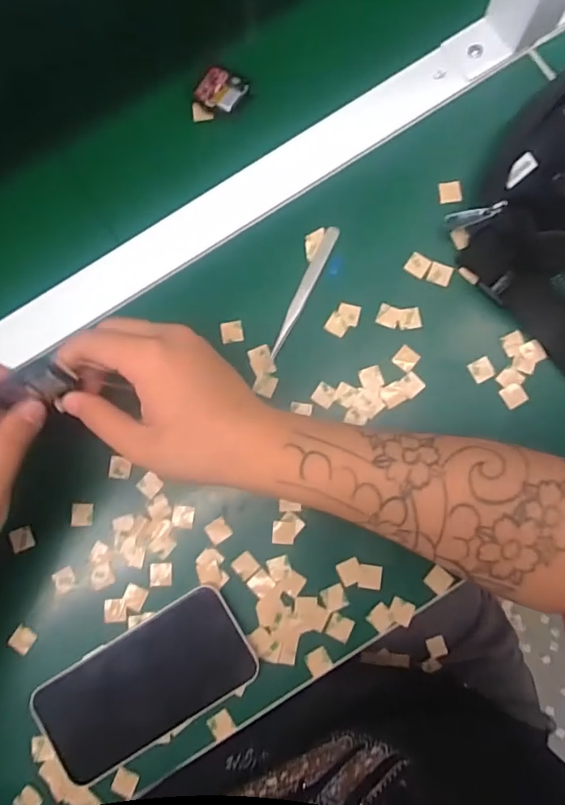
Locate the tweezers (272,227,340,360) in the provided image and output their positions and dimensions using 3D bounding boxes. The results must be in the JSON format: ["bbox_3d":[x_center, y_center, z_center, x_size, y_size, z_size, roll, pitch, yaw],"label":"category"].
[{"bbox_3d":[0.016,-0.082,0.377,0.010,0.006,0.106,24,85,6],"label":"tweezers"}]

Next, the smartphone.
[{"bbox_3d":[-0.092,0.192,0.350,0.146,0.009,0.072,-32,82,-1],"label":"smartphone"}]

